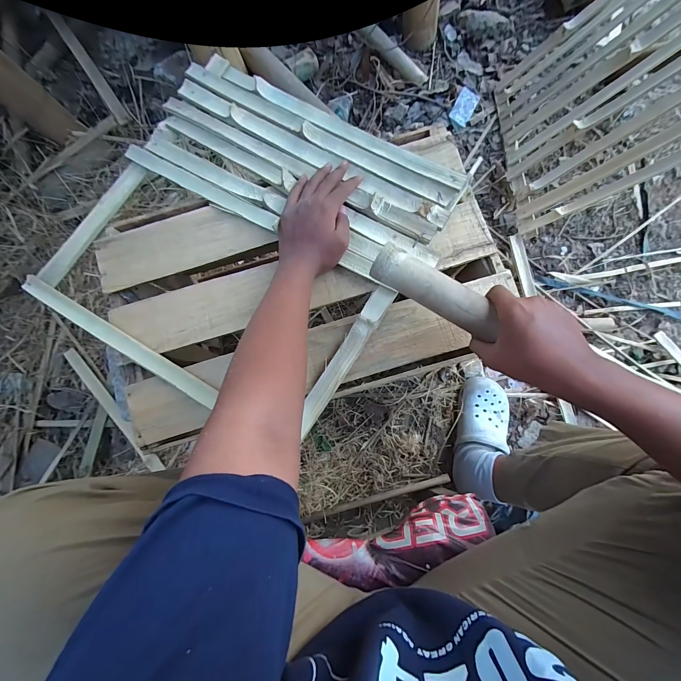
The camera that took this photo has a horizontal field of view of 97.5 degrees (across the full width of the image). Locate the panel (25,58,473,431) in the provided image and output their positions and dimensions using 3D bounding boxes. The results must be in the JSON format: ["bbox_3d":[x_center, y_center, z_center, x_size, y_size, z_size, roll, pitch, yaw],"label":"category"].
[{"bbox_3d":[-0.153,-0.164,0.451,0.506,0.033,0.473,31,85,8],"label":"panel"}]

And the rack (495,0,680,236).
[{"bbox_3d":[0.597,-0.556,0.616,0.053,0.510,0.512,9,76,-29],"label":"rack"}]

